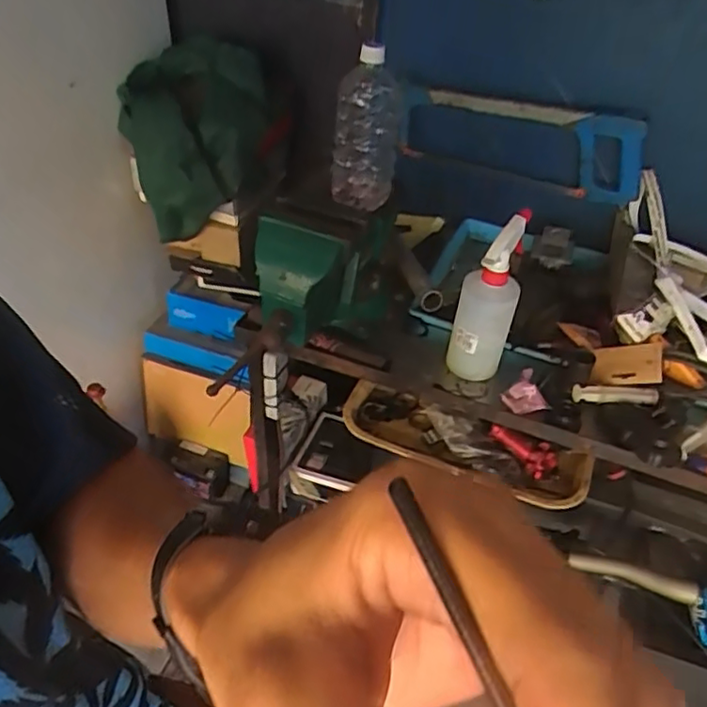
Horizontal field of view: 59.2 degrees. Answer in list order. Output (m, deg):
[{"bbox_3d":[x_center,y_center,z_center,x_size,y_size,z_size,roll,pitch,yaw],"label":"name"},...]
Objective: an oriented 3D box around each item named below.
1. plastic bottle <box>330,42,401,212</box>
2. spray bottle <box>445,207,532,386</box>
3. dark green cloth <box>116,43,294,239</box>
[{"bbox_3d":[0.020,-0.287,0.831,0.095,0.209,0.095,3,43,-1],"label":"plastic bottle"},{"bbox_3d":[0.169,-0.062,0.805,0.075,0.222,0.068,8,43,4],"label":"spray bottle"},{"bbox_3d":[-0.250,-0.361,1.050,0.257,0.253,0.201,-8,44,-13],"label":"dark green cloth"}]

